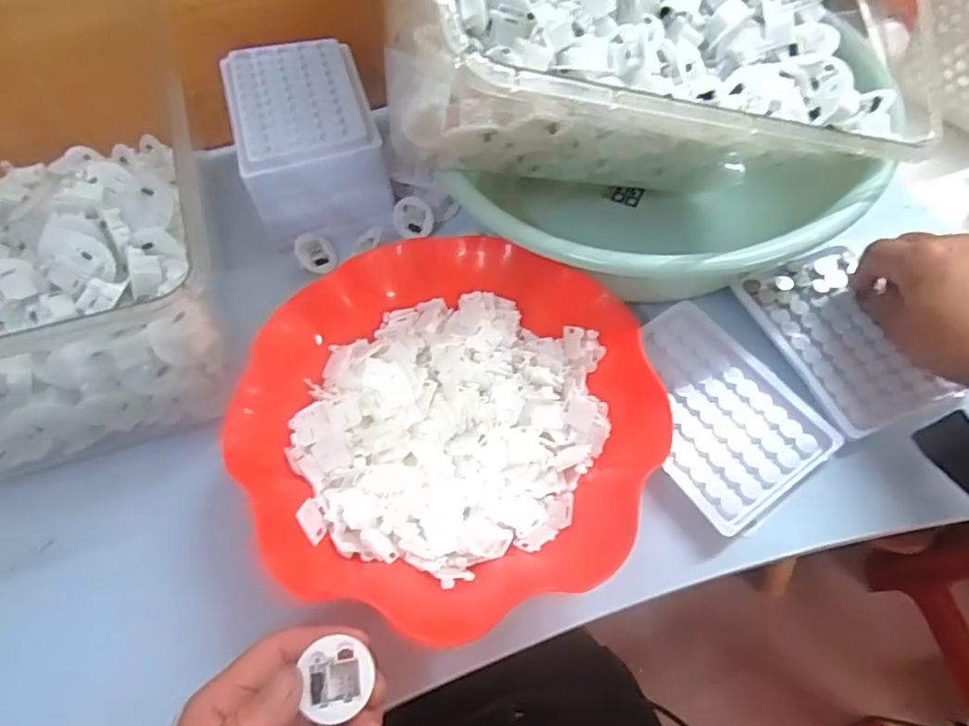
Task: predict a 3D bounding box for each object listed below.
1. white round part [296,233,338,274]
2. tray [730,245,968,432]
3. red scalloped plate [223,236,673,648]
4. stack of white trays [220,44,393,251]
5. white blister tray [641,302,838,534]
[{"bbox_3d":[-0.126,-0.082,0.444,0.004,0.034,0.027,17,58,43],"label":"white round part"},{"bbox_3d":[0.232,-0.019,0.387,0.081,0.010,0.128,-18,61,-8],"label":"tray"},{"bbox_3d":[-0.021,0.031,0.337,0.222,0.047,0.217,-1,60,2],"label":"red scalloped plate"},{"bbox_3d":[-0.132,-0.168,0.451,0.095,0.072,0.139,-16,61,-7],"label":"stack of white trays"},{"bbox_3d":[0.136,0.027,0.366,0.093,0.009,0.131,-30,63,-14],"label":"white blister tray"}]

